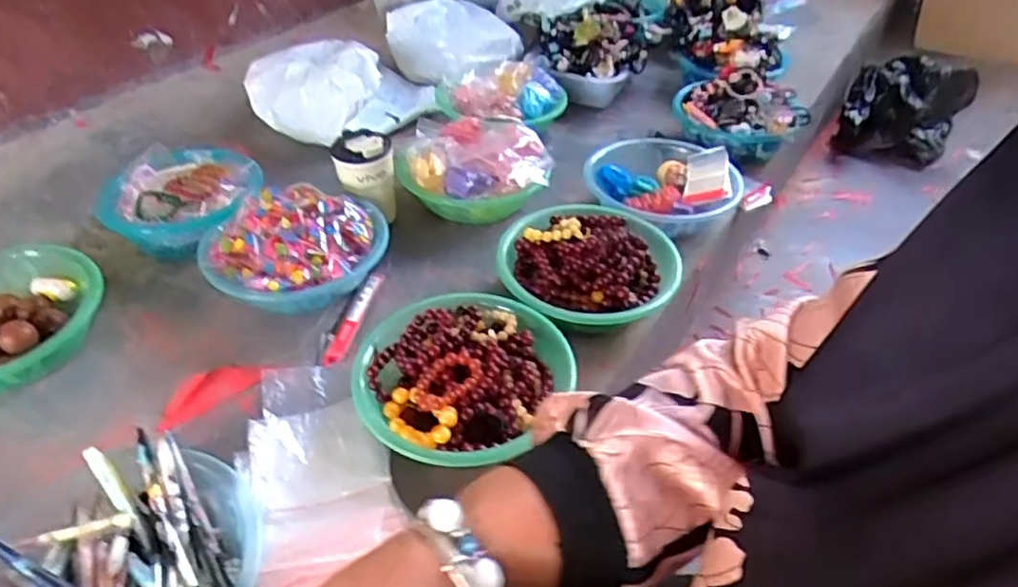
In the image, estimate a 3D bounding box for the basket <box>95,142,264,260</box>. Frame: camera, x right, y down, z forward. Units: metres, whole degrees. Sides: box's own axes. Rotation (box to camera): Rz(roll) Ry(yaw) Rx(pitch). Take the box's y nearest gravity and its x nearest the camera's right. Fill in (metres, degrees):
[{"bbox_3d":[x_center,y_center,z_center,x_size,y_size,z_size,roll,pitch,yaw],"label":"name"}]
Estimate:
[{"bbox_3d":[-0.485,-0.137,1.009,0.233,0.093,0.205,5,42,6],"label":"basket"}]

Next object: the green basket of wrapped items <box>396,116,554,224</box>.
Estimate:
[{"bbox_3d":[-0.052,-0.199,1.067,0.234,0.103,0.214,3,42,3],"label":"green basket of wrapped items"}]

